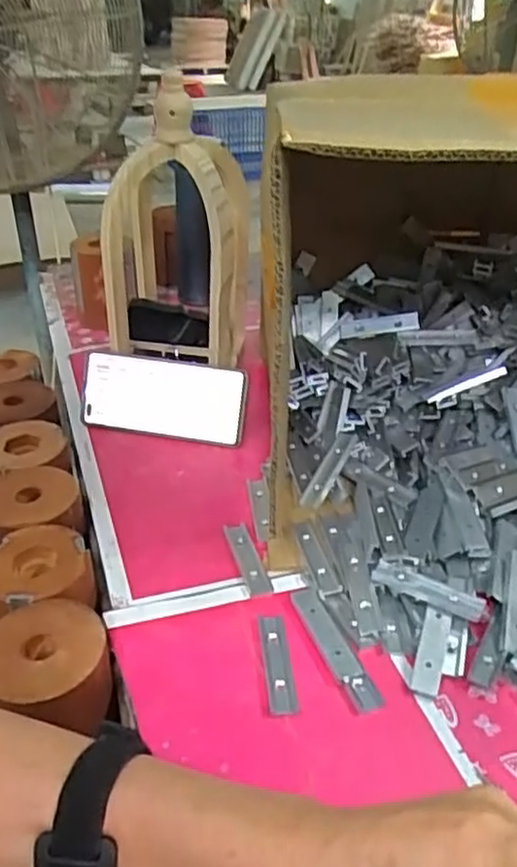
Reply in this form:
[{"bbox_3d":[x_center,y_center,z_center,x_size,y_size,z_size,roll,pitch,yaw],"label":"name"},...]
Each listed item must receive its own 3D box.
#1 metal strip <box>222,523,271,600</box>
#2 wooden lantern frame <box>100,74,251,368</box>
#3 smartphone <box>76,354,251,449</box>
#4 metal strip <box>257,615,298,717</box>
[{"bbox_3d":[-0.010,0.099,0.541,0.016,0.007,0.077,-13,34,-15],"label":"metal strip"},{"bbox_3d":[-0.082,-0.182,0.661,0.134,0.249,0.110,2,33,8],"label":"wooden lantern frame"},{"bbox_3d":[-0.094,-0.034,0.674,0.160,0.076,0.009,8,9,7],"label":"smartphone"},{"bbox_3d":[0.012,0.151,0.460,0.018,0.004,0.076,-5,33,-4],"label":"metal strip"}]

